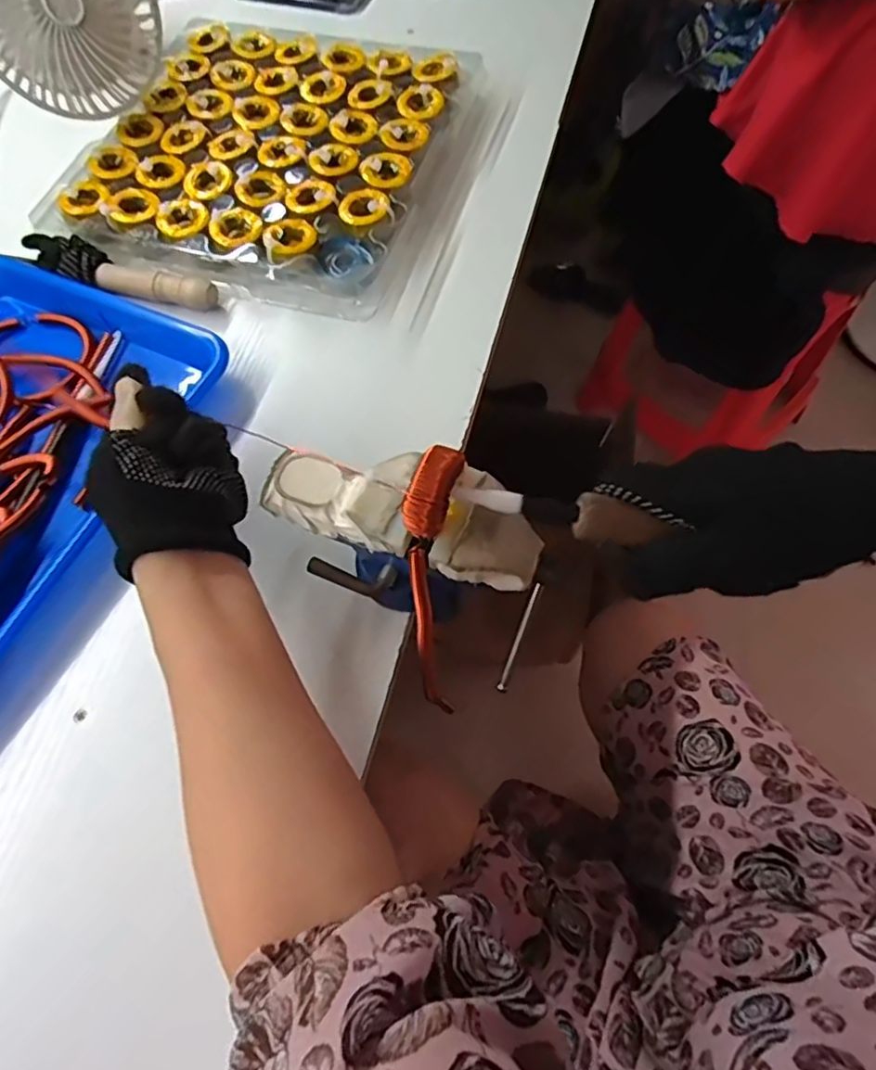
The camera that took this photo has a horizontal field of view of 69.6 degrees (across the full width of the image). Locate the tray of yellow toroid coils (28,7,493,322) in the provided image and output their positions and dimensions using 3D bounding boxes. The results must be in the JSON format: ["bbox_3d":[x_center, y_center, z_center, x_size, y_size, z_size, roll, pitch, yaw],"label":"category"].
[{"bbox_3d":[-0.139,-0.328,0.537,0.287,0.034,0.288,15,68,9],"label":"tray of yellow toroid coils"}]

